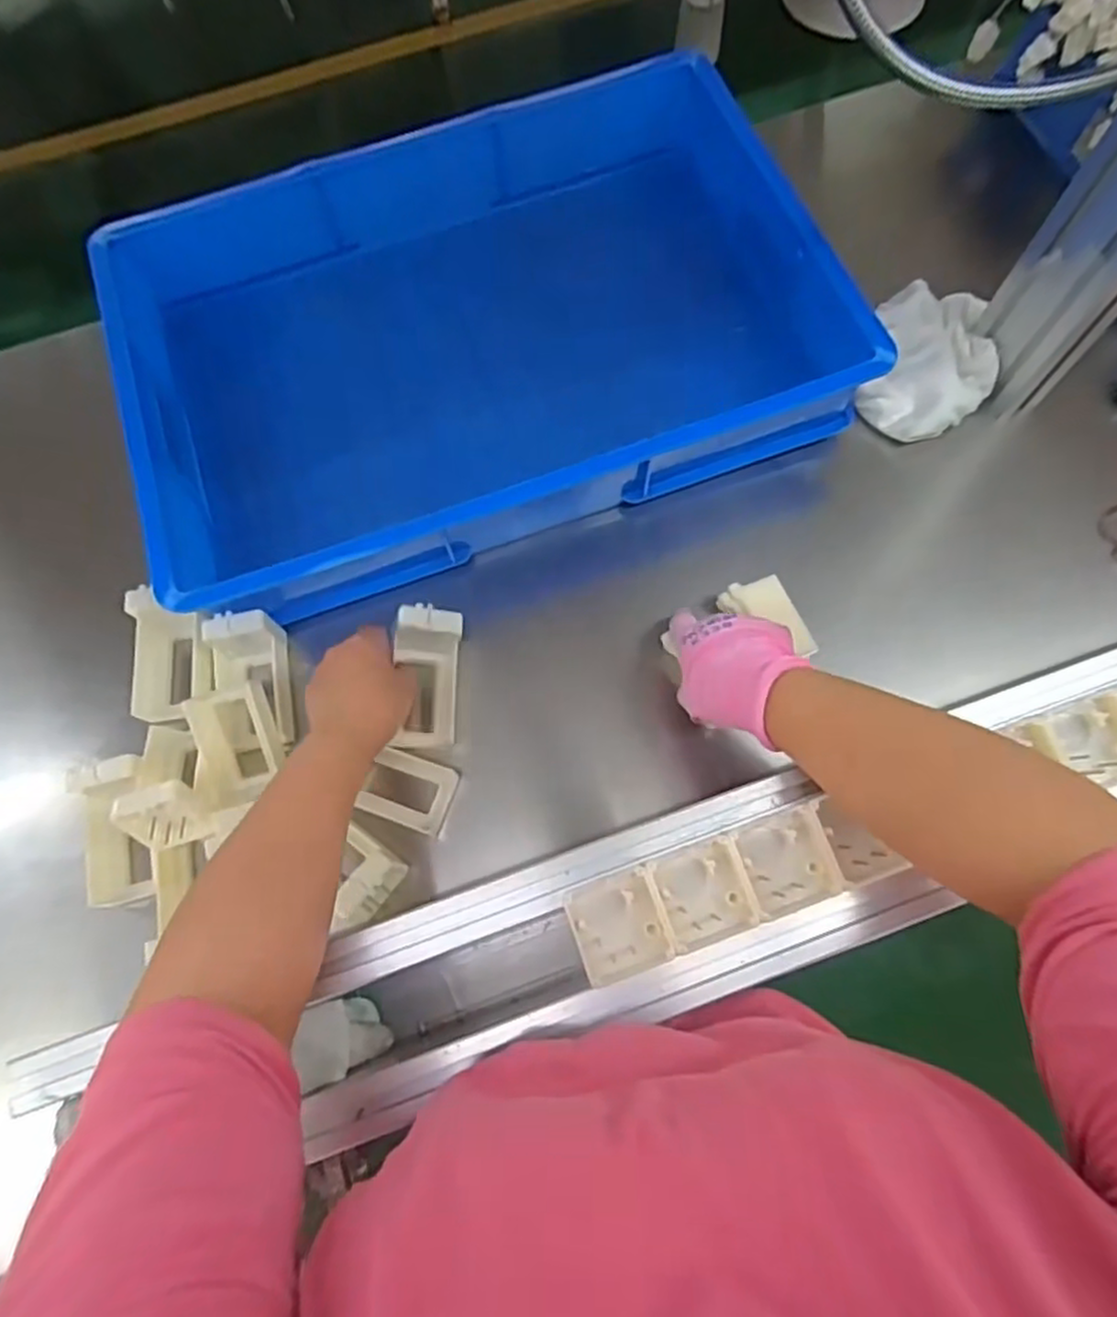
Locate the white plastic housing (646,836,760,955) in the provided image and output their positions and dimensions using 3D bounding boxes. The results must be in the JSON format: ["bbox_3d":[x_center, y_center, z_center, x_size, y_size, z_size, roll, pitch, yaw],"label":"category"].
[{"bbox_3d":[0.081,0.134,0.404,0.050,0.020,0.050,-19,71,-4],"label":"white plastic housing"}]

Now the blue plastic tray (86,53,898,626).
[{"bbox_3d":[-0.077,-0.301,0.665,0.604,0.114,0.416,-20,71,-4],"label":"blue plastic tray"}]

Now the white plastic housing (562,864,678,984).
[{"bbox_3d":[0.034,0.151,0.402,0.049,0.022,0.051,-18,71,-4],"label":"white plastic housing"}]

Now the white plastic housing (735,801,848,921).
[{"bbox_3d":[0.131,0.117,0.408,0.052,0.019,0.050,-17,71,-4],"label":"white plastic housing"}]

